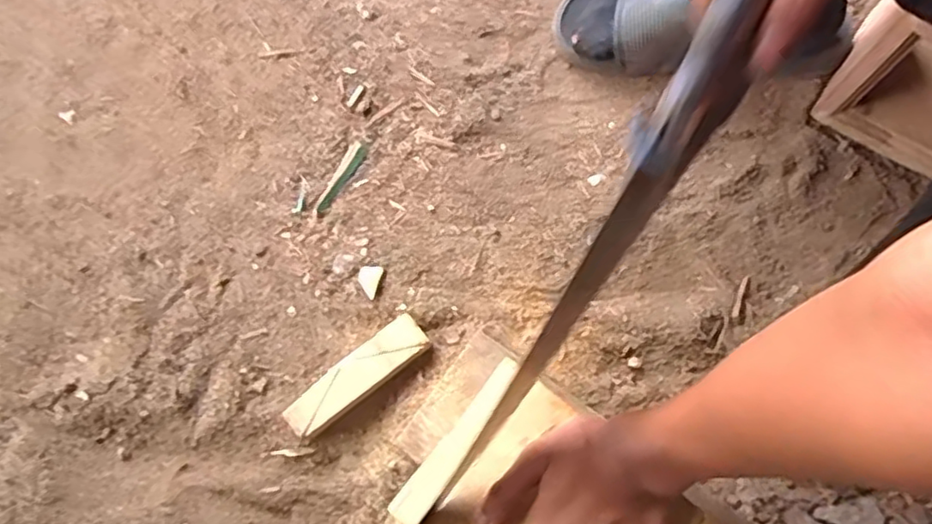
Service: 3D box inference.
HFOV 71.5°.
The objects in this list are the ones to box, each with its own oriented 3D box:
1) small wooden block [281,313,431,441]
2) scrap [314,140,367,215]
[{"bbox_3d":[-0.088,0.093,0.525,0.124,0.022,0.034,-37,77,-11],"label":"small wooden block"},{"bbox_3d":[-0.114,-0.076,0.589,0.017,0.004,0.076,28,75,8],"label":"scrap"}]

